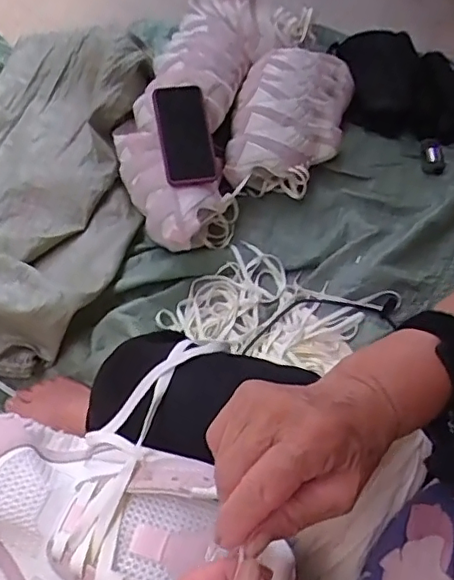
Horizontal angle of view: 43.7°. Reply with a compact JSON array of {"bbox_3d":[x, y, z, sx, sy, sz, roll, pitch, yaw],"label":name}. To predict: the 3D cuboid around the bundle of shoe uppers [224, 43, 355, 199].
[{"bbox_3d":[0.122,-0.331,1.106,0.209,0.113,0.354,16,60,5],"label":"bundle of shoe uppers"}]

